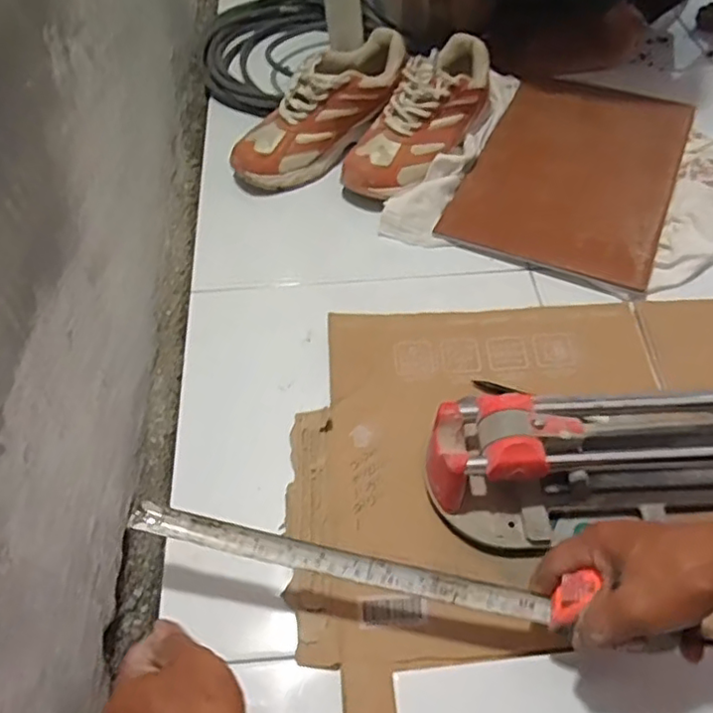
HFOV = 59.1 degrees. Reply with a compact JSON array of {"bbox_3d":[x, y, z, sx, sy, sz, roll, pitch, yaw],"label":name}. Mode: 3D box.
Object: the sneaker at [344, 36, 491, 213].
[{"bbox_3d":[0.083,-0.309,0.818,0.094,0.116,0.276,33,74,23],"label":"sneaker"}]

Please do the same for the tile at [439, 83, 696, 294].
[{"bbox_3d":[0.291,-0.261,0.829,0.246,0.014,0.384,21,58,16],"label":"tile"}]

